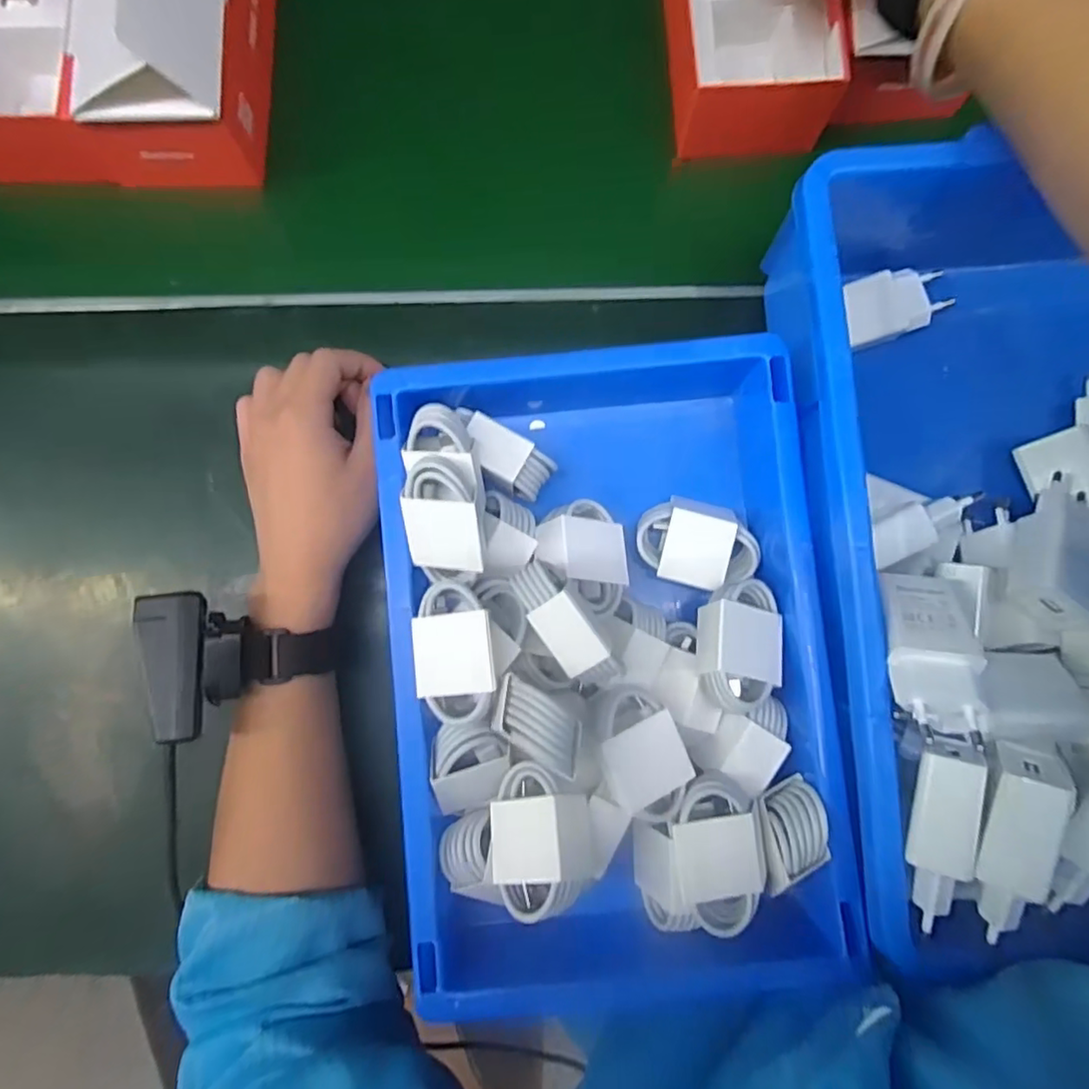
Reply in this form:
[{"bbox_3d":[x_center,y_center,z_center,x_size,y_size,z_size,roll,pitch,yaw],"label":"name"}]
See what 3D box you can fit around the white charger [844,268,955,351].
[{"bbox_3d":[0.200,-0.136,0.359,0.068,0.022,0.038,-19,82,-3],"label":"white charger"}]

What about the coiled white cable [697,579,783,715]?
[{"bbox_3d":[0.096,0.050,0.311,0.042,0.024,0.063,10,76,-20],"label":"coiled white cable"}]

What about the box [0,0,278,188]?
[{"bbox_3d":[-0.271,-0.337,0.372,0.188,0.126,0.215,2,82,0],"label":"box"}]

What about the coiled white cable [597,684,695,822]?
[{"bbox_3d":[0.047,0.098,0.295,0.039,0.018,0.061,-18,82,-3],"label":"coiled white cable"}]

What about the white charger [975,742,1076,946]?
[{"bbox_3d":[0.190,0.120,0.249,0.023,0.025,0.073,10,100,33],"label":"white charger"}]

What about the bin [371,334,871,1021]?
[{"bbox_3d":[0.031,0.059,0.313,0.207,0.084,0.318,-5,82,-1],"label":"bin"}]

